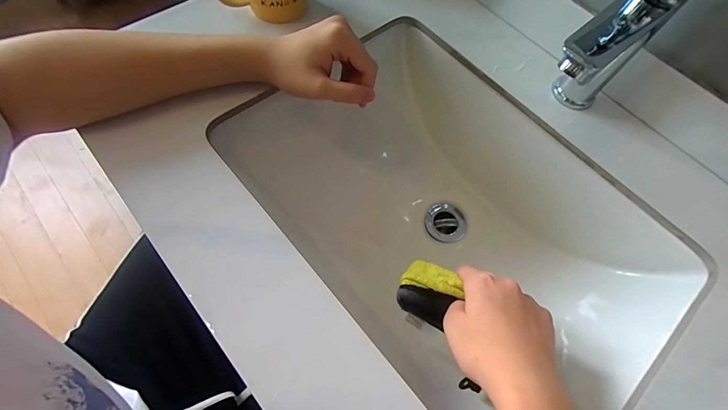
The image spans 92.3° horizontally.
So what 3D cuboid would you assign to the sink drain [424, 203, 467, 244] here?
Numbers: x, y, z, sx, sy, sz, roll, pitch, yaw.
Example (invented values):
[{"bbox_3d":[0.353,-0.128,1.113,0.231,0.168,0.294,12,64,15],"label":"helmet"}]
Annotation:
[{"bbox_3d":[0.112,0.025,0.480,0.056,0.005,0.051,30,90,0],"label":"sink drain"}]

